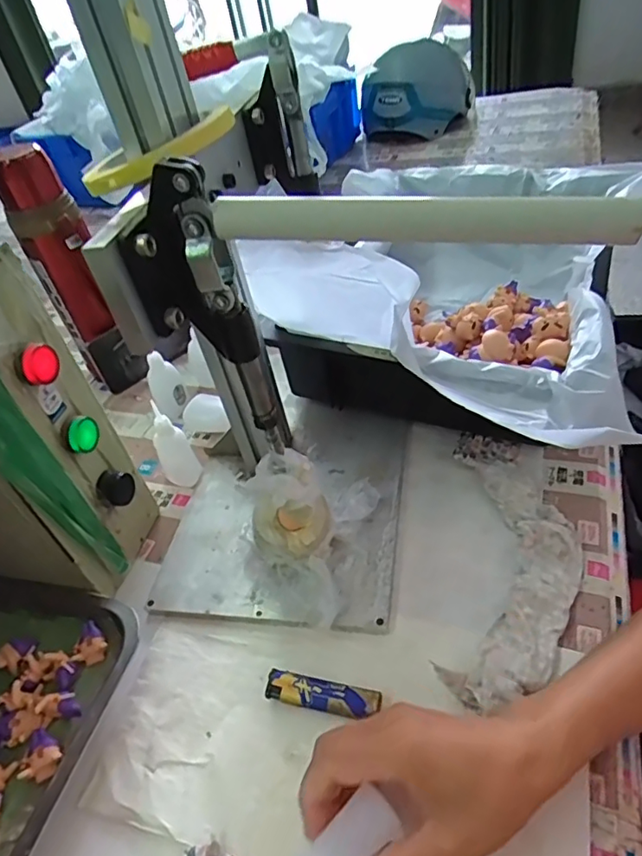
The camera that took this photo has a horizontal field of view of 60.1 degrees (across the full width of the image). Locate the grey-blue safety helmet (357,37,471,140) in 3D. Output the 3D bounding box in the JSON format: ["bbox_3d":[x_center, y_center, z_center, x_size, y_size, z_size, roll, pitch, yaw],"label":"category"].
[{"bbox_3d":[0.206,-0.735,1.189,0.229,0.154,0.223,1,44,15],"label":"grey-blue safety helmet"}]

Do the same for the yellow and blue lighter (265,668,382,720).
[{"bbox_3d":[0.001,0.188,0.389,0.079,0.016,0.020,4,45,18],"label":"yellow and blue lighter"}]

